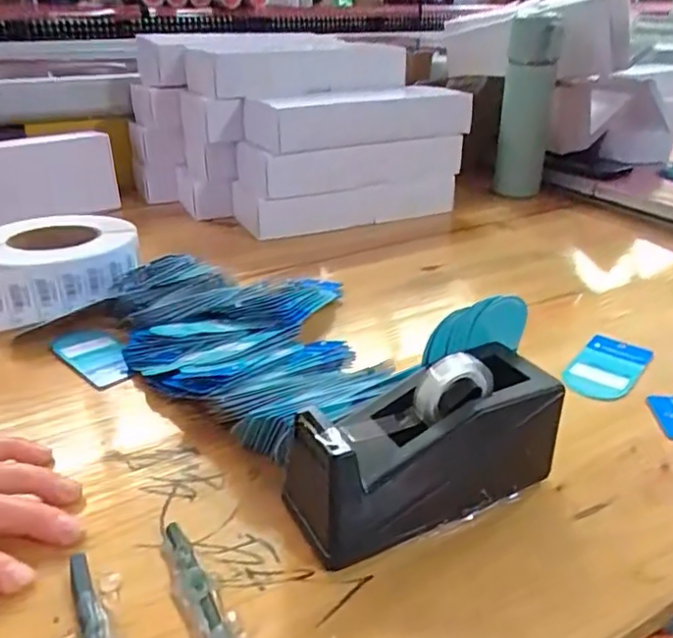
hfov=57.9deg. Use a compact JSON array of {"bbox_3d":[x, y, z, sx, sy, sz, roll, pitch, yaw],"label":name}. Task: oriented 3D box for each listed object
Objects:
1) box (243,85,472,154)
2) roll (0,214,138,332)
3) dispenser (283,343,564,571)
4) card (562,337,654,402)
[{"bbox_3d":[0.030,-0.249,0.749,0.274,0.050,0.094,-13,31,-23],"label":"box"},{"bbox_3d":[-0.305,-0.043,0.571,0.223,0.052,0.150,-12,30,-21],"label":"roll"},{"bbox_3d":[0.048,0.066,0.336,0.157,0.078,0.066,-13,31,-22],"label":"dispenser"},{"bbox_3d":[0.208,0.037,0.469,0.046,0.004,0.094,21,35,34],"label":"card"}]

